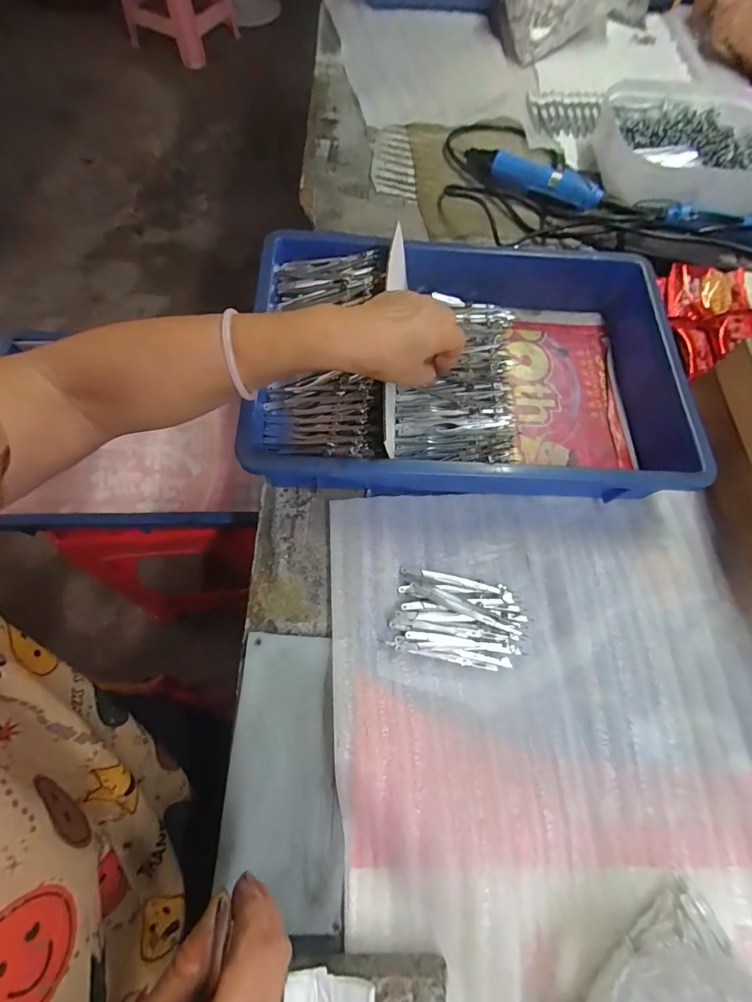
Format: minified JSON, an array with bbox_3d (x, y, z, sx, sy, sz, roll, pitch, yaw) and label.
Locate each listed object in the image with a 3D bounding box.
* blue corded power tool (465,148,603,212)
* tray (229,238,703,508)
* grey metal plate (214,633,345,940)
[{"bbox_3d":[0.226,-0.476,0.612,0.213,0.037,0.039,32,69,10],"label":"blue corded power tool"},{"bbox_3d":[0.100,-0.150,0.443,0.435,0.087,0.304,1,67,-3],"label":"tray"},{"bbox_3d":[-0.070,0.208,0.324,0.085,0.009,0.194,1,68,-5],"label":"grey metal plate"}]

